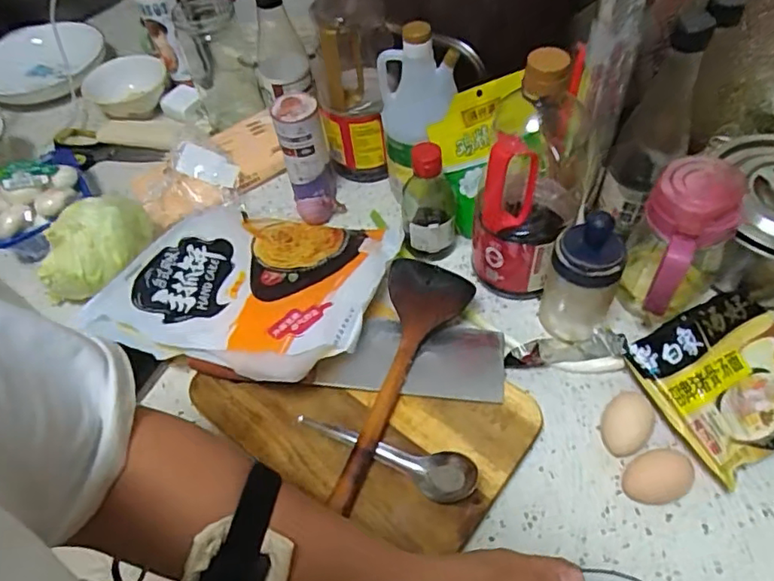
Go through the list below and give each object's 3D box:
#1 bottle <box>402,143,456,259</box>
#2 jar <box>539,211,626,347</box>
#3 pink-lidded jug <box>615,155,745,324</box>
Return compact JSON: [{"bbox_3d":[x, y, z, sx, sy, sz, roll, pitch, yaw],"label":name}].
[{"bbox_3d":[0.046,-0.098,0.621,0.057,0.136,0.061,0,53,5],"label":"bottle"},{"bbox_3d":[0.185,-0.011,0.540,0.063,0.139,0.054,12,55,14],"label":"jar"},{"bbox_3d":[0.266,-0.025,0.537,0.074,0.179,0.087,32,62,26],"label":"pink-lidded jug"}]

